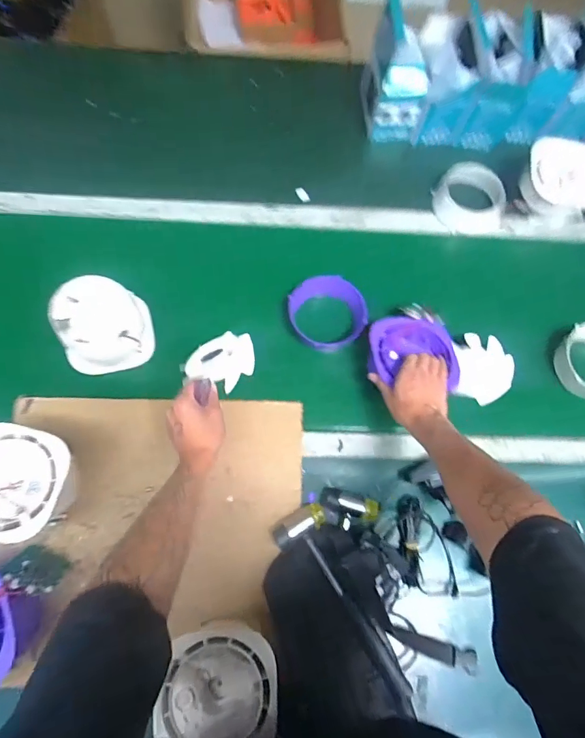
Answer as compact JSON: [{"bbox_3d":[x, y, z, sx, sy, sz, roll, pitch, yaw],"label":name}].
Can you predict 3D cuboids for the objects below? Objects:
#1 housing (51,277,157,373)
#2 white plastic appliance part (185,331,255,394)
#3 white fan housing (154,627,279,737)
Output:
[{"bbox_3d":[-0.310,-0.073,0.689,0.139,0.065,0.156,-17,107,-22],"label":"housing"},{"bbox_3d":[-0.106,-0.013,0.631,0.102,0.013,0.093,-2,57,3],"label":"white plastic appliance part"},{"bbox_3d":[-0.085,0.387,0.498,0.136,0.038,0.141,-1,73,-4],"label":"white fan housing"}]

